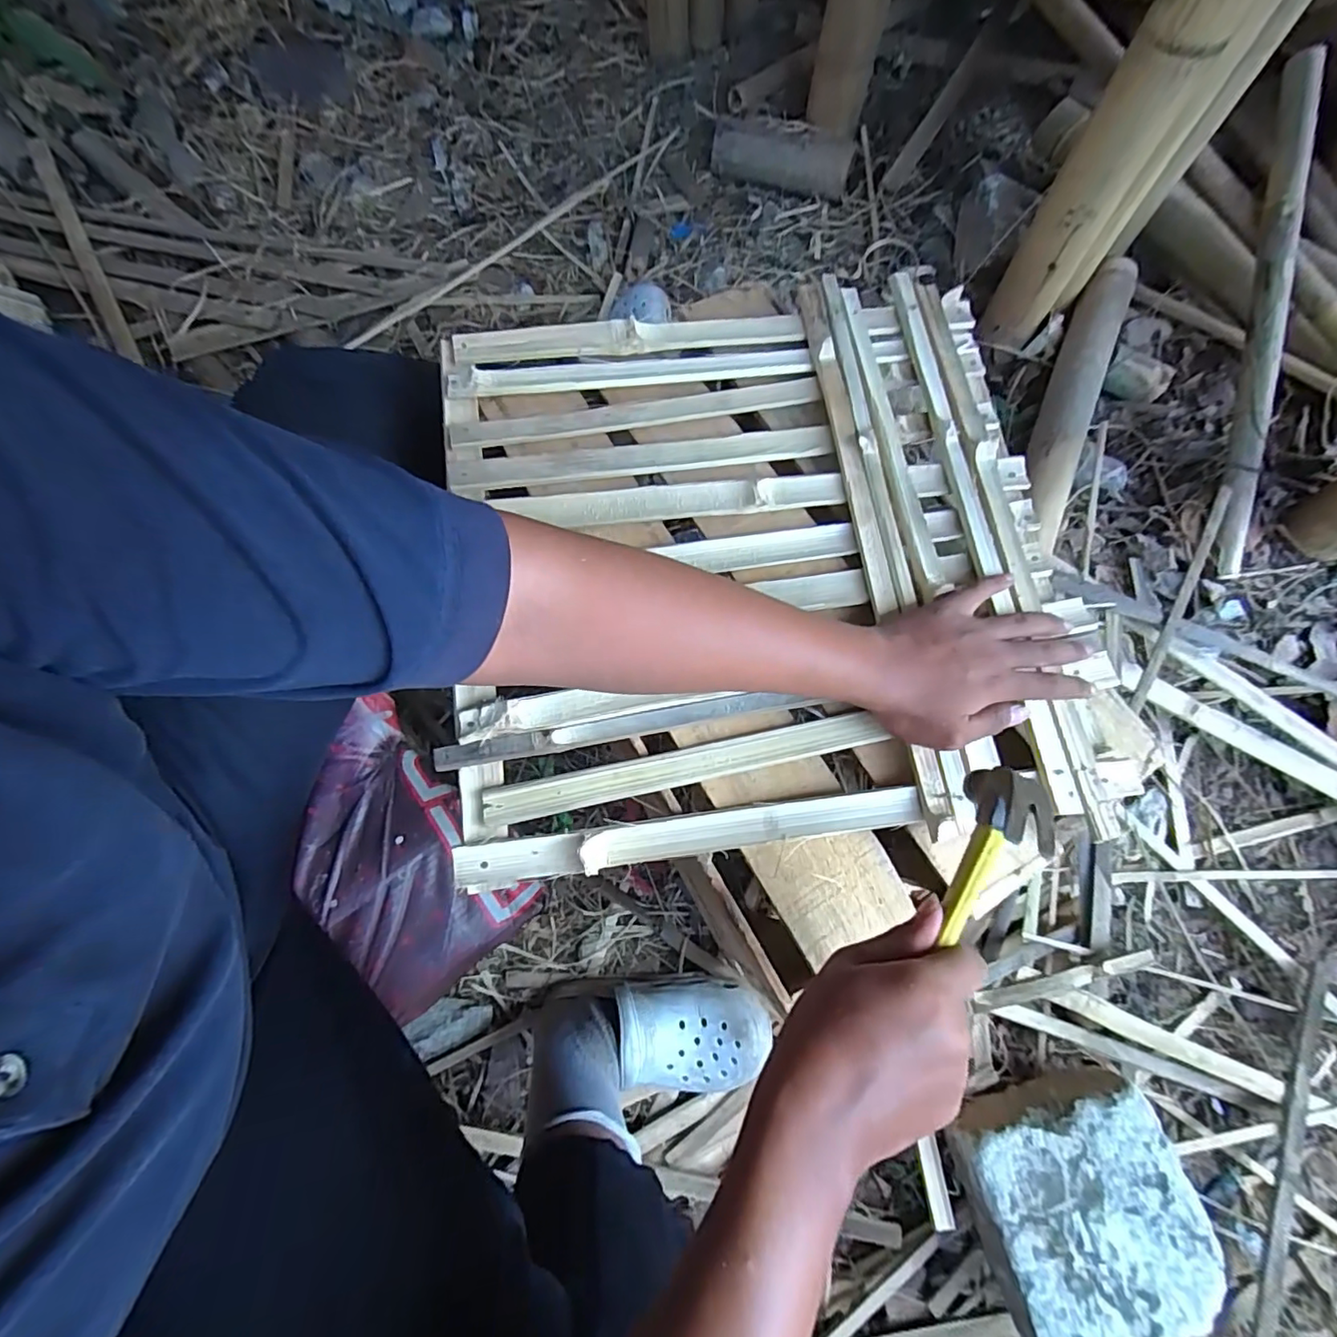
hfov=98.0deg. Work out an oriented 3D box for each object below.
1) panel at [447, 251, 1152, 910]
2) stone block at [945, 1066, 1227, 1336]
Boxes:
[{"bbox_3d":[0.070,-0.108,0.486,0.500,0.029,0.495,-5,73,-2],"label":"panel"},{"bbox_3d":[0.413,0.555,0.603,0.206,0.114,0.203,-12,70,-6],"label":"stone block"}]

